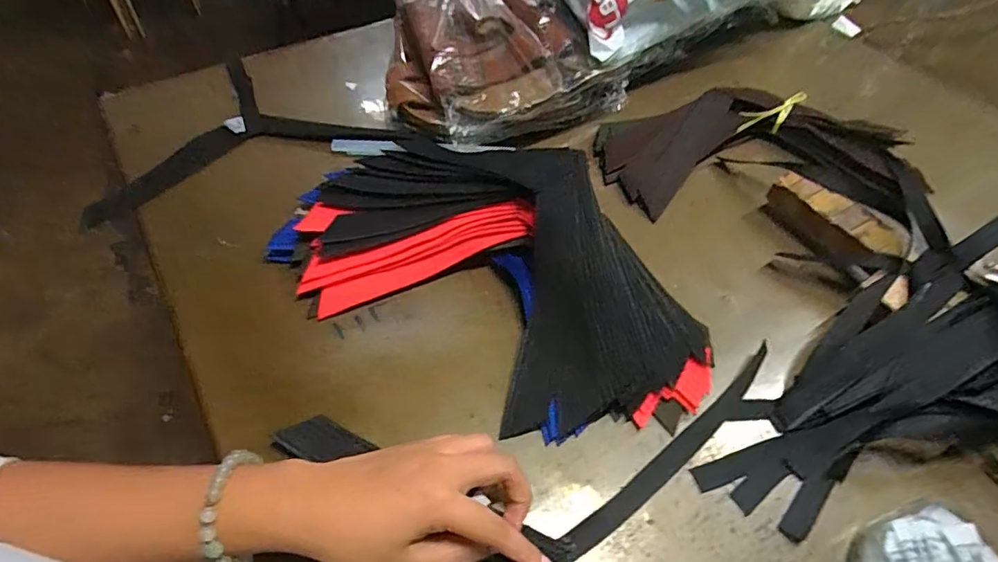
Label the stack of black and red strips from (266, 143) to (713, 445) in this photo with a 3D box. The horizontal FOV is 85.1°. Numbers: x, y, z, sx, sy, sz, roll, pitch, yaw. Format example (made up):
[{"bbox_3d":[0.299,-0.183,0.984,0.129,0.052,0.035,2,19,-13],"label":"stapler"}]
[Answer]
[{"bbox_3d":[-0.014,-0.013,0.416,0.355,0.070,0.201,38,59,23],"label":"stack of black and red strips"}]

